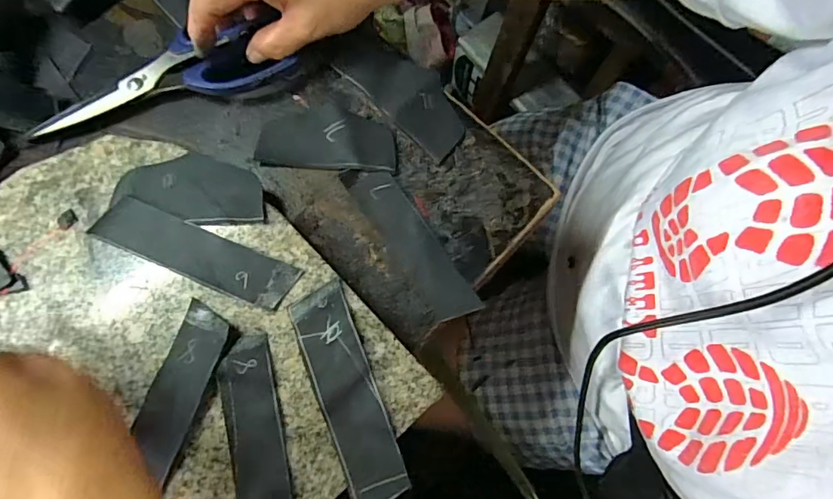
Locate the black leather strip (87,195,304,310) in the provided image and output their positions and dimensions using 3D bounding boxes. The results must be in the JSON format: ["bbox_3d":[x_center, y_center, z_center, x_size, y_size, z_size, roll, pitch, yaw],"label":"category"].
[{"bbox_3d":[-0.128,0.002,0.286,0.118,0.004,0.029,23,77,3],"label":"black leather strip"}]

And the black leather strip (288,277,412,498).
[{"bbox_3d":[-0.038,0.078,0.268,0.031,0.004,0.118,-20,77,-9],"label":"black leather strip"}]

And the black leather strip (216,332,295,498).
[{"bbox_3d":[-0.085,0.104,0.259,0.029,0.008,0.113,-13,76,-5],"label":"black leather strip"}]

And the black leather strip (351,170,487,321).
[{"bbox_3d":[-0.003,-0.004,0.309,0.030,0.004,0.109,-33,81,-8],"label":"black leather strip"}]

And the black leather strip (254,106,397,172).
[{"bbox_3d":[-0.059,-0.075,0.325,0.090,0.004,0.044,5,75,-1],"label":"black leather strip"}]

